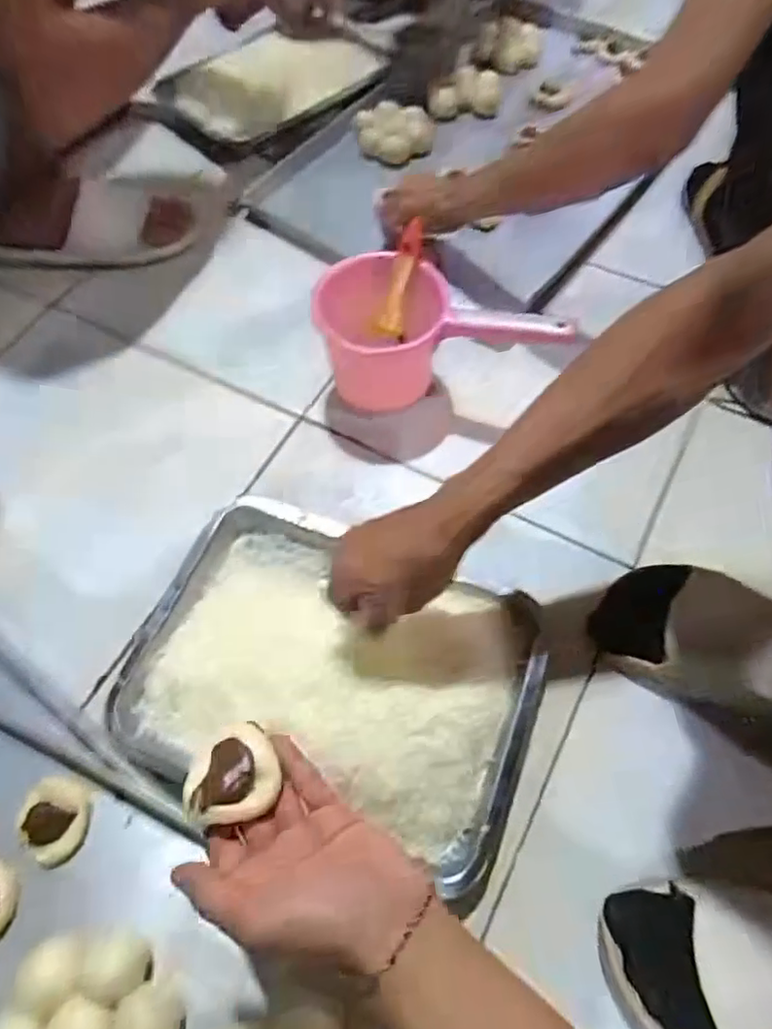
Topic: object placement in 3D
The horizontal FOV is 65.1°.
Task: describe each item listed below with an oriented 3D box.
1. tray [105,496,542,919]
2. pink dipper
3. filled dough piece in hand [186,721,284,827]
[{"bbox_3d":[-0.047,0.134,0.534,0.352,0.060,0.245,19,65,11],"label":"tray"},{"bbox_3d":[0.049,-0.196,0.665,0.245,0.138,0.126,1,63,2],"label":"pink dipper"},{"bbox_3d":[-0.090,0.150,0.354,0.050,0.019,0.053,-6,63,-2],"label":"filled dough piece in hand"}]

